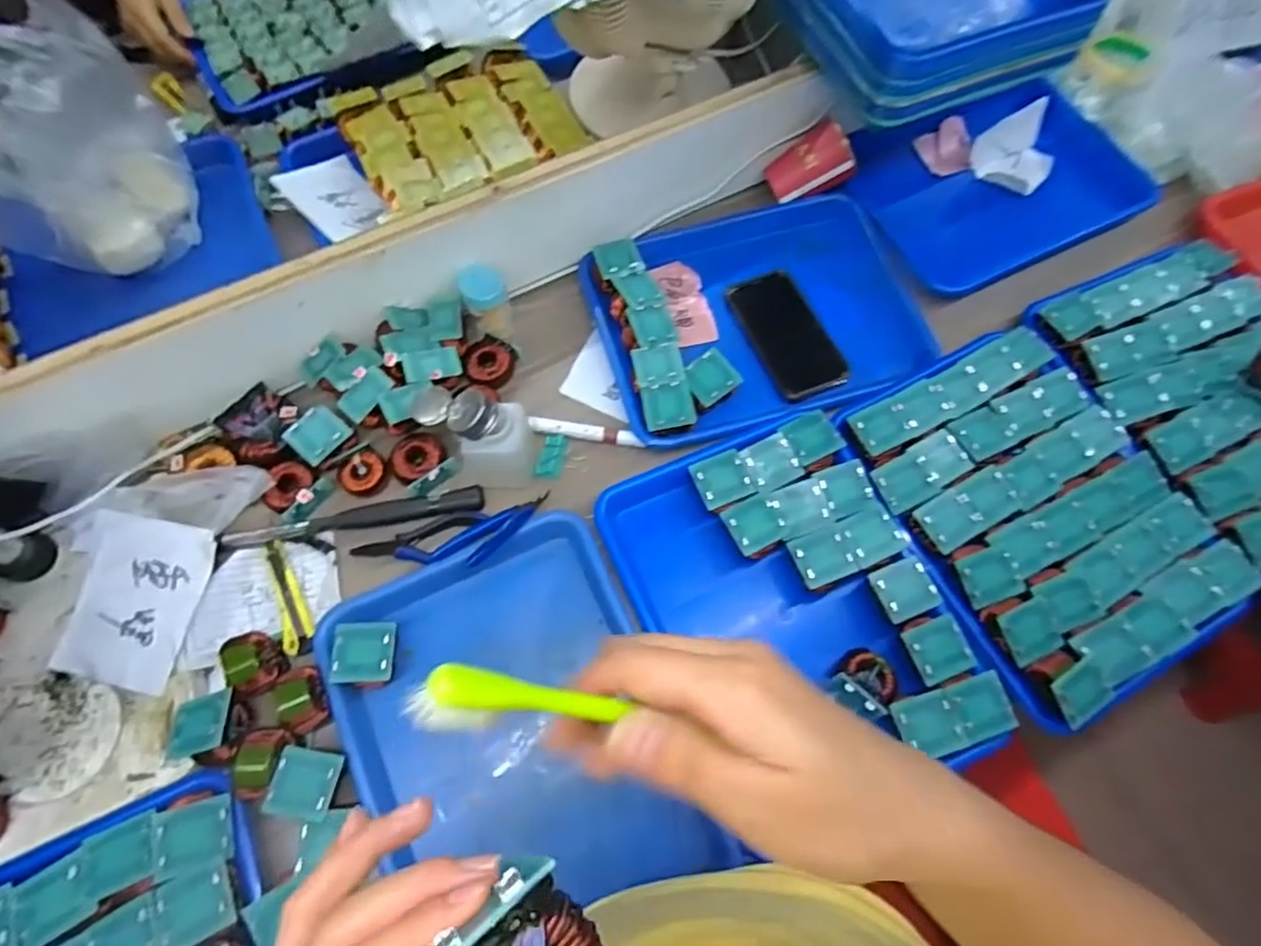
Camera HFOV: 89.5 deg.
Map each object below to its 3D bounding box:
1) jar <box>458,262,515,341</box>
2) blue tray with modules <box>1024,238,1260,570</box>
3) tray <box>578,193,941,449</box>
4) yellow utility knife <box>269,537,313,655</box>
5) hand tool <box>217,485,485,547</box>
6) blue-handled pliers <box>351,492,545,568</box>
[{"bbox_3d":[-0.143,-0.171,0.634,0.044,0.052,0.042,0,68,-1],"label":"jar"},{"bbox_3d":[0.611,-0.088,0.637,0.292,0.045,0.324,-22,70,-10],"label":"blue tray with modules"},{"bbox_3d":[0.133,-0.176,0.671,0.335,0.053,0.260,-16,69,-8],"label":"tray"},{"bbox_3d":[-0.300,0.106,0.559,0.026,0.010,0.108,-22,70,-10],"label":"yellow utility knife"},{"bbox_3d":[-0.251,0.040,0.587,0.226,0.017,0.020,-9,69,-5],"label":"hand tool"},{"bbox_3d":[-0.160,0.059,0.571,0.173,0.014,0.053,-15,69,-7],"label":"blue-handled pliers"}]

